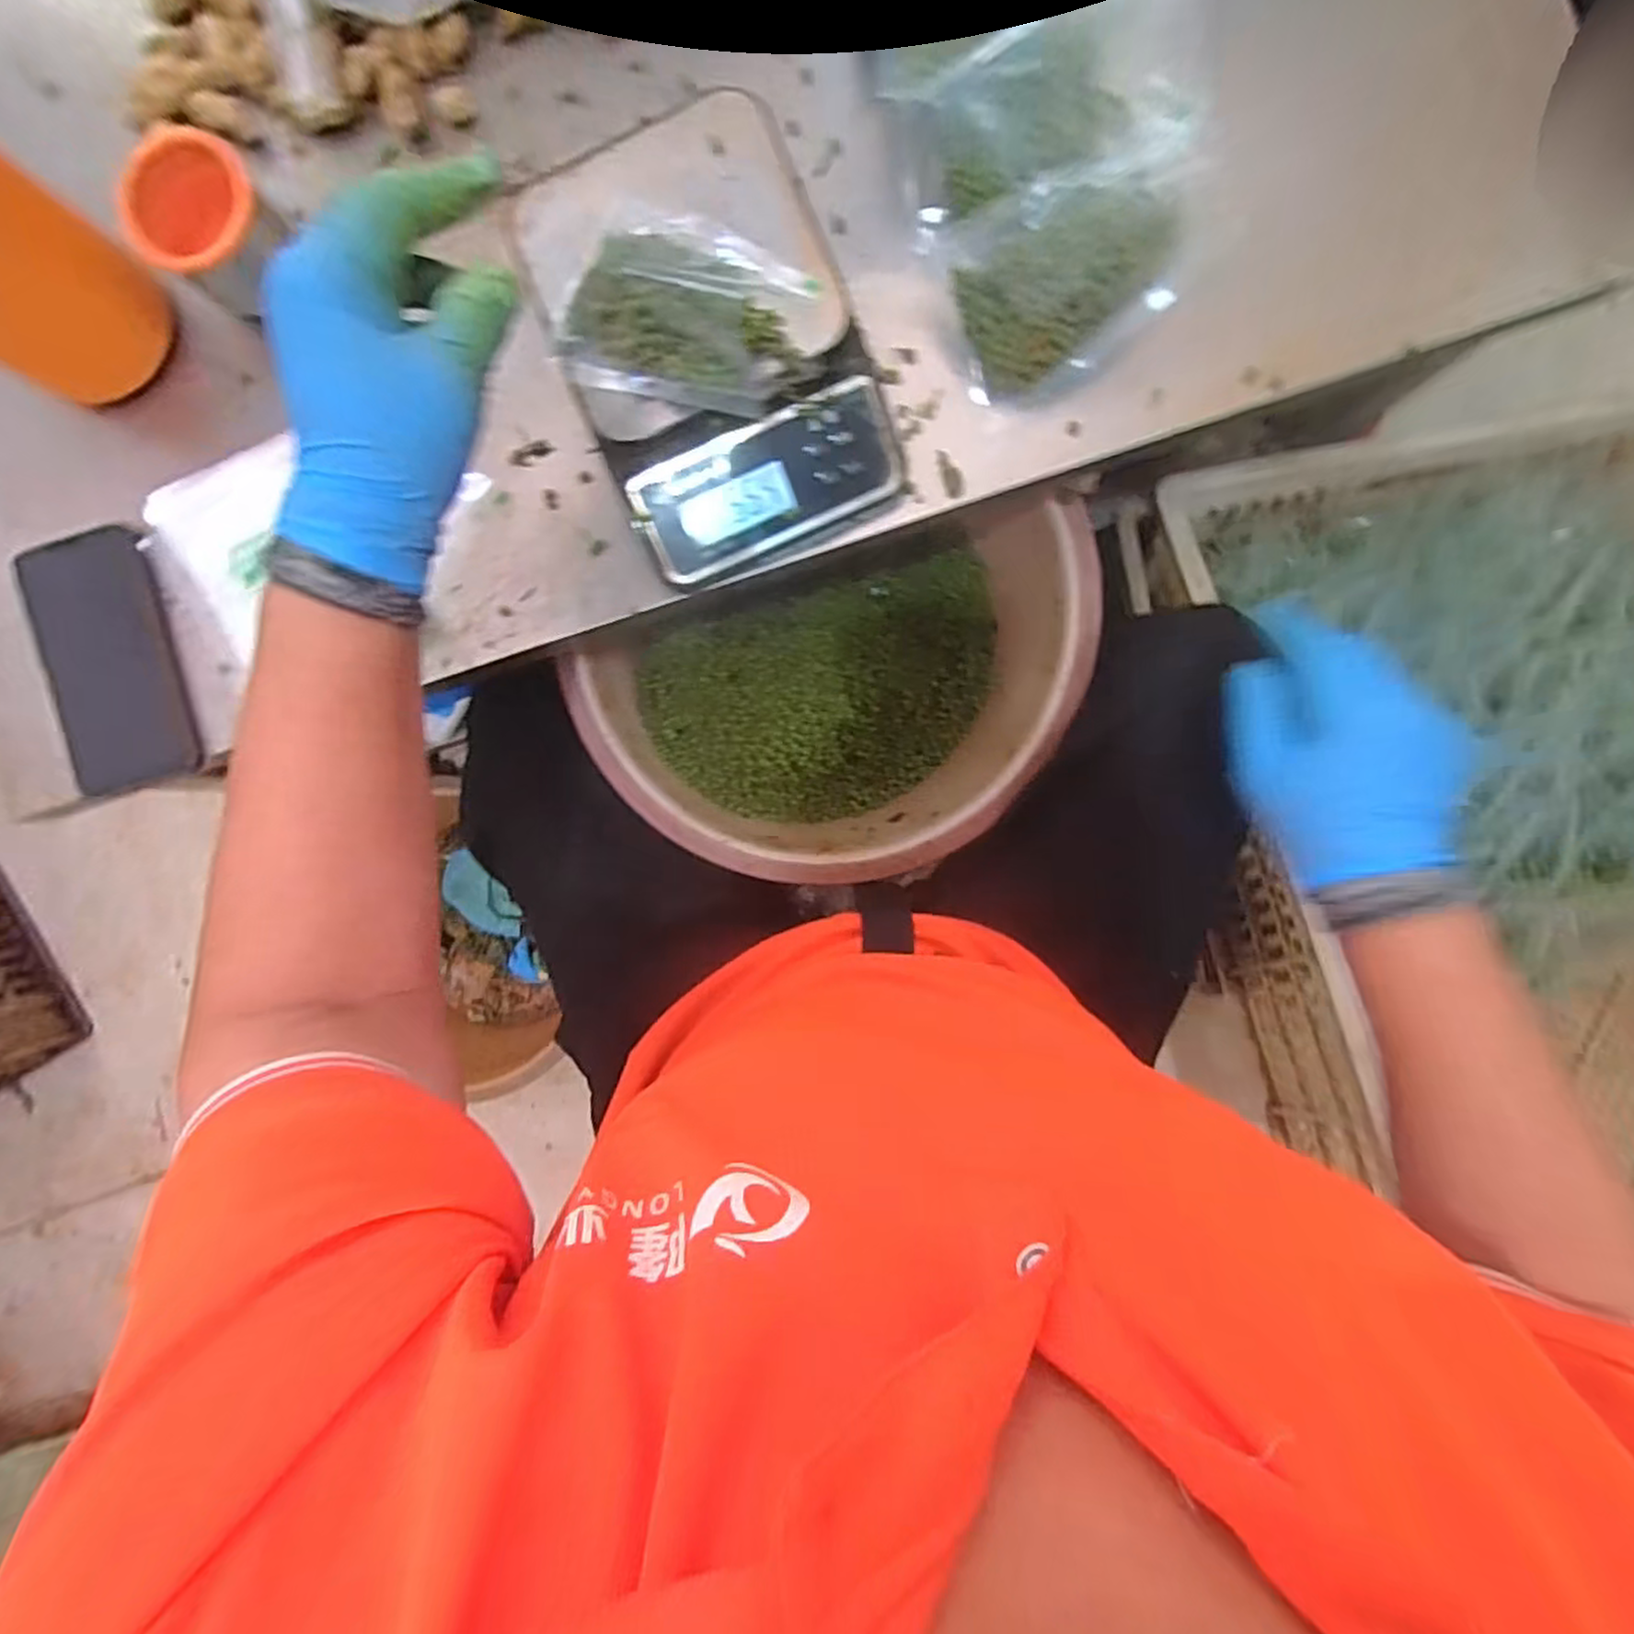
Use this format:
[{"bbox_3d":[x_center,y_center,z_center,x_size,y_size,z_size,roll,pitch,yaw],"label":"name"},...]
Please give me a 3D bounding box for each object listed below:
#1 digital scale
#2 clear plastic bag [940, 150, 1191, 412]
[{"bbox_3d":[-0.058,-0.250,0.385,0.151,0.060,0.213,-22,90,4],"label":"digital scale"},{"bbox_3d":[0.127,-0.279,0.381,0.104,0.058,0.092,-20,91,4],"label":"clear plastic bag"}]

